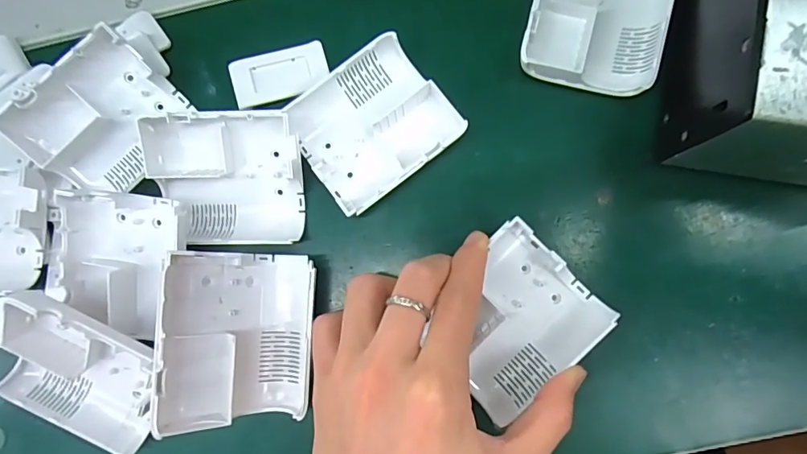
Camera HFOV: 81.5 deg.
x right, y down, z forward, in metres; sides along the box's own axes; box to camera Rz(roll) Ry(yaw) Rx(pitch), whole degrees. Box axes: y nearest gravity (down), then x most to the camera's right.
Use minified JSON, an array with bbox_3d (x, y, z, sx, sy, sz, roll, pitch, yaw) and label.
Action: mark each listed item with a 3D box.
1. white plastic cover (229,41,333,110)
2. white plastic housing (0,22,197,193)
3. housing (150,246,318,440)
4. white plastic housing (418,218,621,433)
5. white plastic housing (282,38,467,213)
[{"bbox_3d":[-0.071,-0.088,0.268,0.054,0.005,0.028,-16,84,2],"label":"white plastic cover"},{"bbox_3d":[-0.167,-0.059,0.255,0.078,0.032,0.057,-42,84,-1],"label":"white plastic housing"},{"bbox_3d":[-0.079,0.052,0.223,0.070,0.018,0.079,5,81,-36],"label":"housing"},{"bbox_3d":[0.053,0.045,0.231,0.076,0.022,0.066,-44,84,-1],"label":"white plastic housing"},{"bbox_3d":[-0.016,-0.054,0.253,0.078,0.020,0.068,-37,84,0],"label":"white plastic housing"}]

